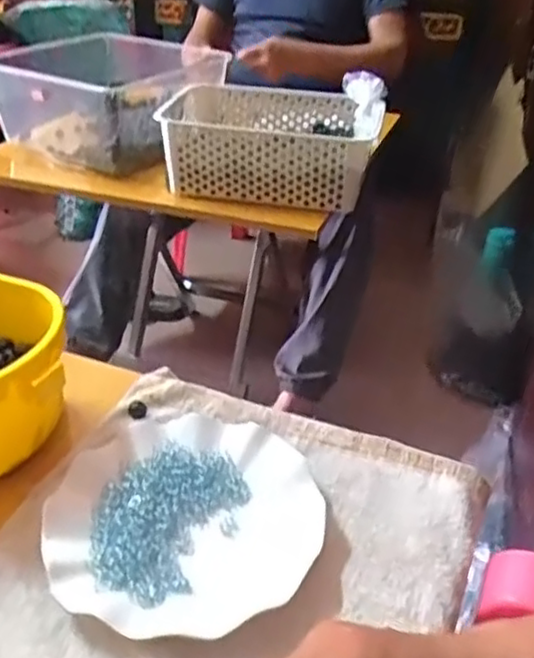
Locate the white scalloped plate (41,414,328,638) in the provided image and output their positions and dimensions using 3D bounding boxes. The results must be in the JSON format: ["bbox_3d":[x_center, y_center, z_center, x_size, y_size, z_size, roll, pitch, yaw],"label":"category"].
[{"bbox_3d":[-0.057,0.131,0.475,0.184,0.024,0.181,1,33,0],"label":"white scalloped plate"}]

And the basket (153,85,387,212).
[{"bbox_3d":[0.006,-0.277,1.029,0.306,0.109,0.225,8,34,11],"label":"basket"}]

